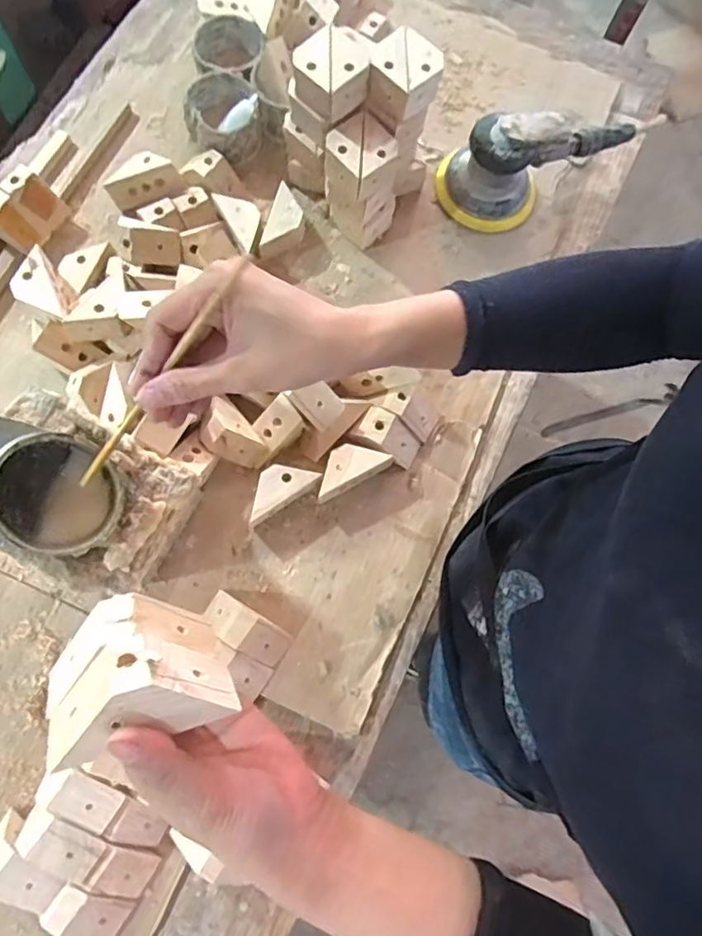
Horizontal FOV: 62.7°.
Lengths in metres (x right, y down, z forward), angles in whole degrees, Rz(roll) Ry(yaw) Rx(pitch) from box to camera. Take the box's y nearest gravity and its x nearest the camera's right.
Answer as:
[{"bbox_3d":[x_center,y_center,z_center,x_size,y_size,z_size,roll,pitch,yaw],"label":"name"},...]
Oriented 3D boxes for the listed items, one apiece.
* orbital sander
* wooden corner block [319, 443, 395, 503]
[{"bbox_3d":[0.206,-0.361,0.642,0.220,0.100,0.111,-25,79,-9],"label":"orbital sander"},{"bbox_3d":[-0.001,-0.002,0.554,0.081,0.033,0.035,-32,80,-10],"label":"wooden corner block"}]

